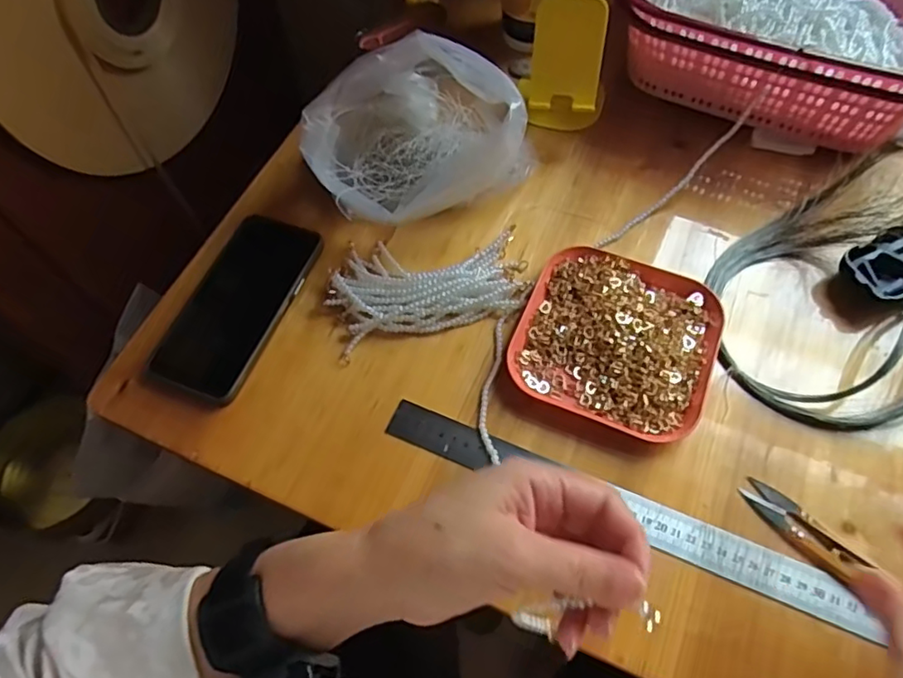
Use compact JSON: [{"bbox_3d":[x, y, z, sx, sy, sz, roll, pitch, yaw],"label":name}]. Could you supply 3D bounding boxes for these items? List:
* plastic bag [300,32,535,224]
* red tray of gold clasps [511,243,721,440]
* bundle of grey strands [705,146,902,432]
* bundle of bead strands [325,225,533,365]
[{"bbox_3d":[-0.020,-0.169,0.487,0.159,0.116,0.132,17,65,10],"label":"plastic bag"},{"bbox_3d":[0.126,-0.002,0.451,0.142,0.023,0.138,21,65,12],"label":"red tray of gold clasps"},{"bbox_3d":[0.320,-0.041,0.451,0.257,0.047,0.189,-24,65,-10],"label":"bundle of grey strands"},{"bbox_3d":[-0.021,-0.051,0.480,0.160,0.024,0.092,-18,64,-7],"label":"bundle of bead strands"}]

